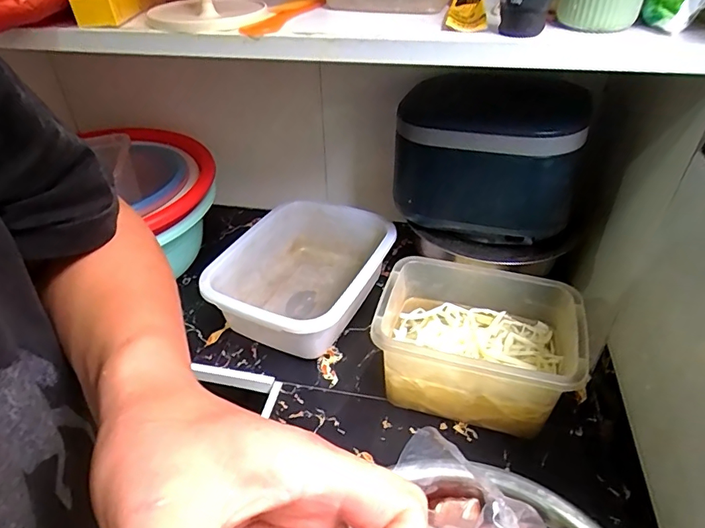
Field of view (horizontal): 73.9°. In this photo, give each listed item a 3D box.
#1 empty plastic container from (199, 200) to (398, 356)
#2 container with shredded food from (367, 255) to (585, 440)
[{"bbox_3d":[-0.091,0.031,0.841,0.244,0.143,0.296,18,43,22],"label":"empty plastic container"},{"bbox_3d":[0.161,0.109,0.646,0.253,0.145,0.164,14,42,18],"label":"container with shredded food"}]

